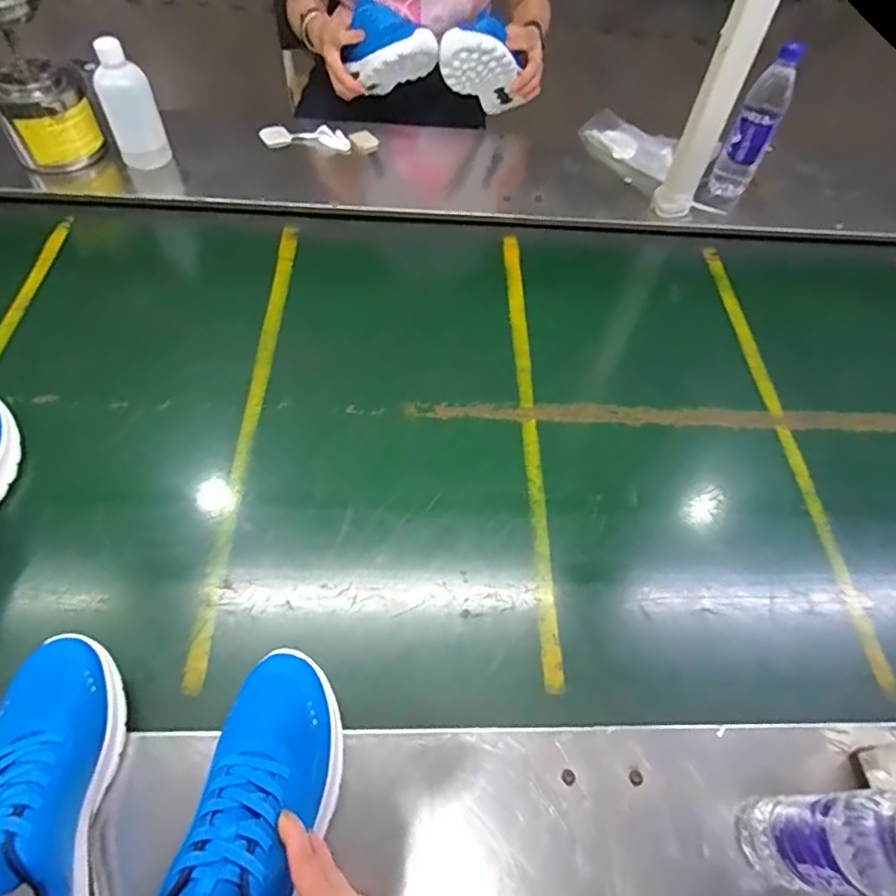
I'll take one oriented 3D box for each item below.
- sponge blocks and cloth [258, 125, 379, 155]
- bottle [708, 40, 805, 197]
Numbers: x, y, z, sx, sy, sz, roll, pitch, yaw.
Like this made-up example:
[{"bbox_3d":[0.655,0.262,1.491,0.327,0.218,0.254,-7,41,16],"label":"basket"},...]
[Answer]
[{"bbox_3d":[-0.227,-0.548,1.048,0.201,0.027,0.042,2,55,-3],"label":"sponge blocks and cloth"},{"bbox_3d":[0.501,-0.517,0.978,0.061,0.252,0.060,26,58,14],"label":"bottle"}]

